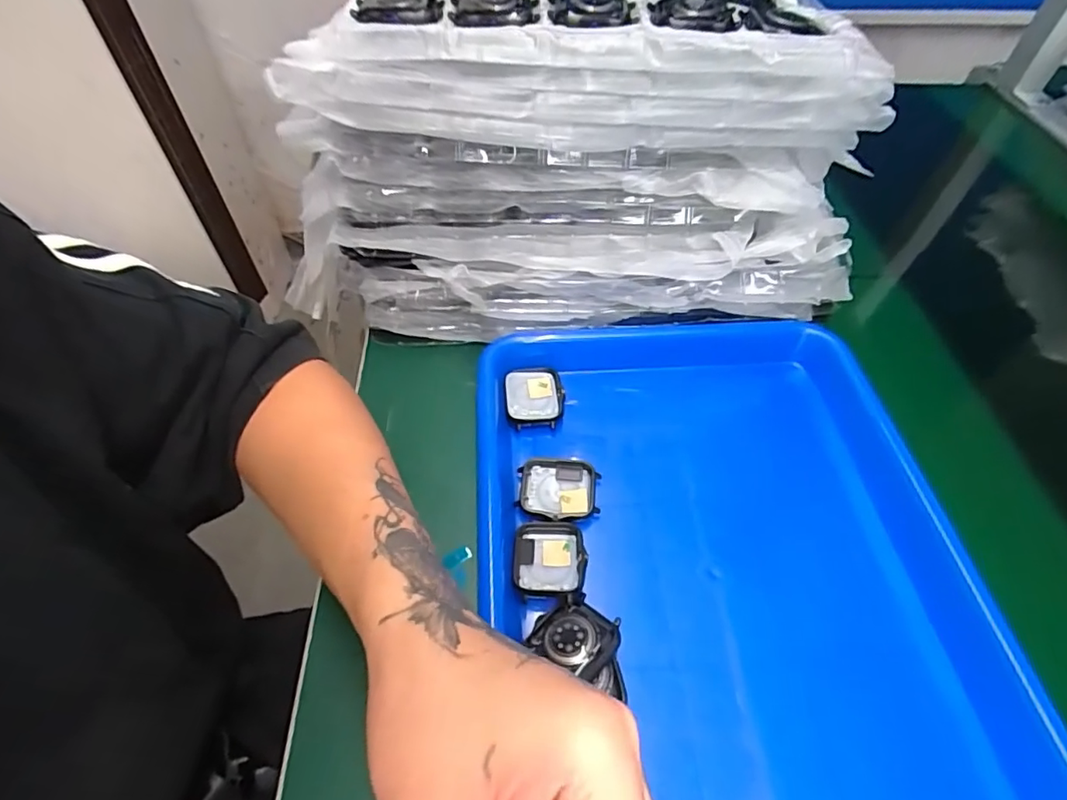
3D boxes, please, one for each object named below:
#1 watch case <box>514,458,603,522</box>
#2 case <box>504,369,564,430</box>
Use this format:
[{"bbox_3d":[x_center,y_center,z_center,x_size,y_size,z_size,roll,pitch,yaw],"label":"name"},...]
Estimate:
[{"bbox_3d":[0.014,0.054,0.323,0.046,0.009,0.039,4,52,2],"label":"watch case"},{"bbox_3d":[0.000,-0.002,0.362,0.037,0.011,0.042,-3,52,-3],"label":"case"}]

